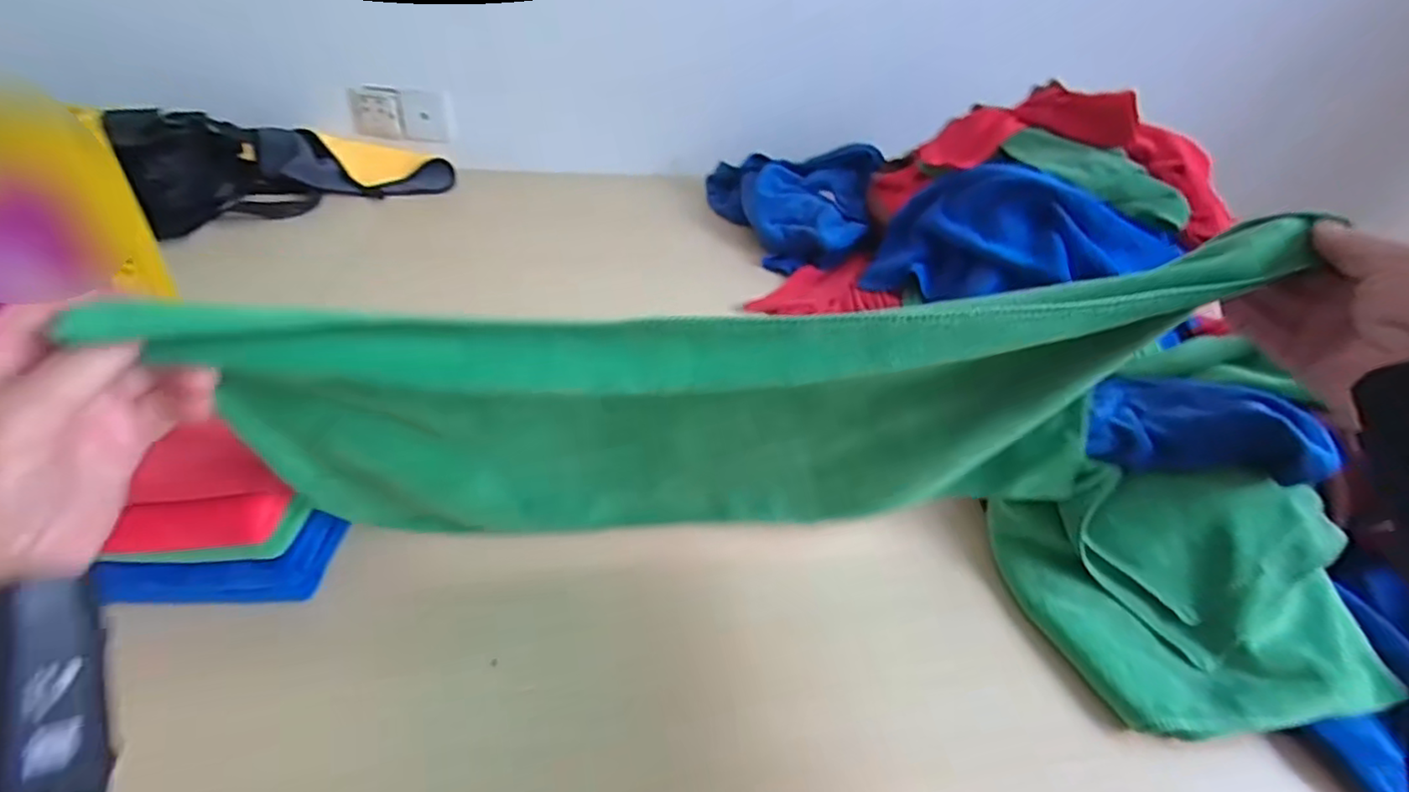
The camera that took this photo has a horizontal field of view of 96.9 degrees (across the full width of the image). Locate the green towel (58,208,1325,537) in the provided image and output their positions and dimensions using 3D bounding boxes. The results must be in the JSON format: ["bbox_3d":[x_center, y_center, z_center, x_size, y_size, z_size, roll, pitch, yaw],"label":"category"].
[{"bbox_3d":[0.009,0.025,0.423,0.535,0.268,0.114,-4,40,-9],"label":"green towel"}]

